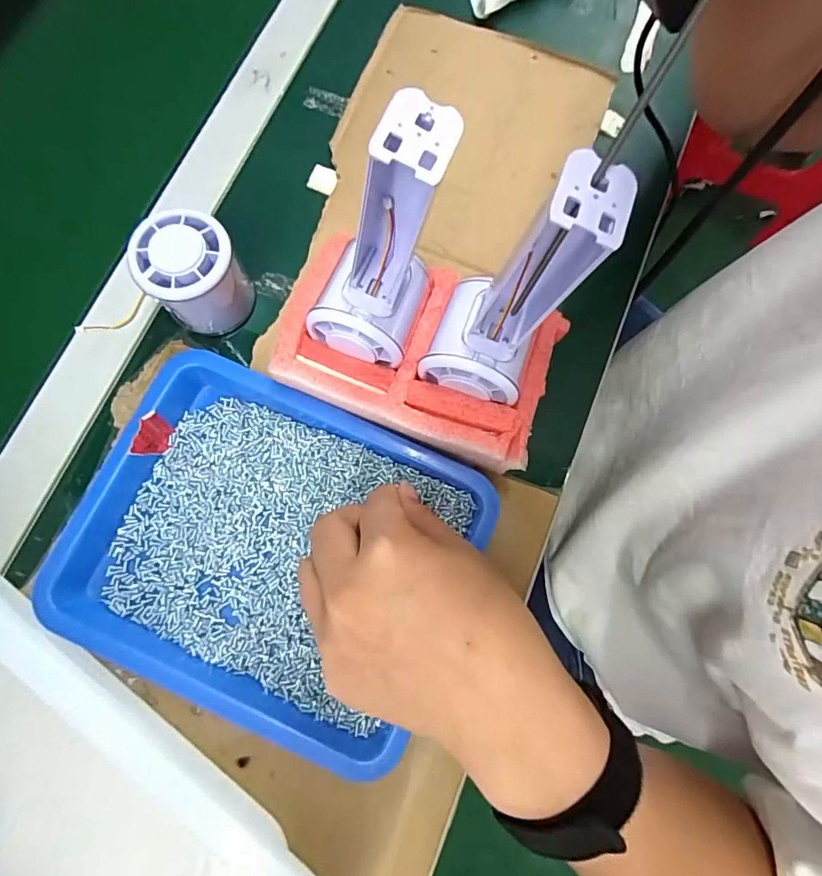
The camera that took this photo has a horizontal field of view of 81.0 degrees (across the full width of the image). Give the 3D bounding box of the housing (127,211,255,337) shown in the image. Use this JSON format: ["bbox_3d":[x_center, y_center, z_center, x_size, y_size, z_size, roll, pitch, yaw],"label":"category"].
[{"bbox_3d":[-0.133,-0.100,0.301,0.054,0.058,0.054,0,78,-2],"label":"housing"}]

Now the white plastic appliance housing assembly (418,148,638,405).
[{"bbox_3d":[0.042,-0.063,0.216,0.057,0.121,0.055,21,78,3],"label":"white plastic appliance housing assembly"}]

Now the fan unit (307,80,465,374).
[{"bbox_3d":[-0.020,-0.087,0.221,0.060,0.124,0.059,30,78,4],"label":"fan unit"}]

